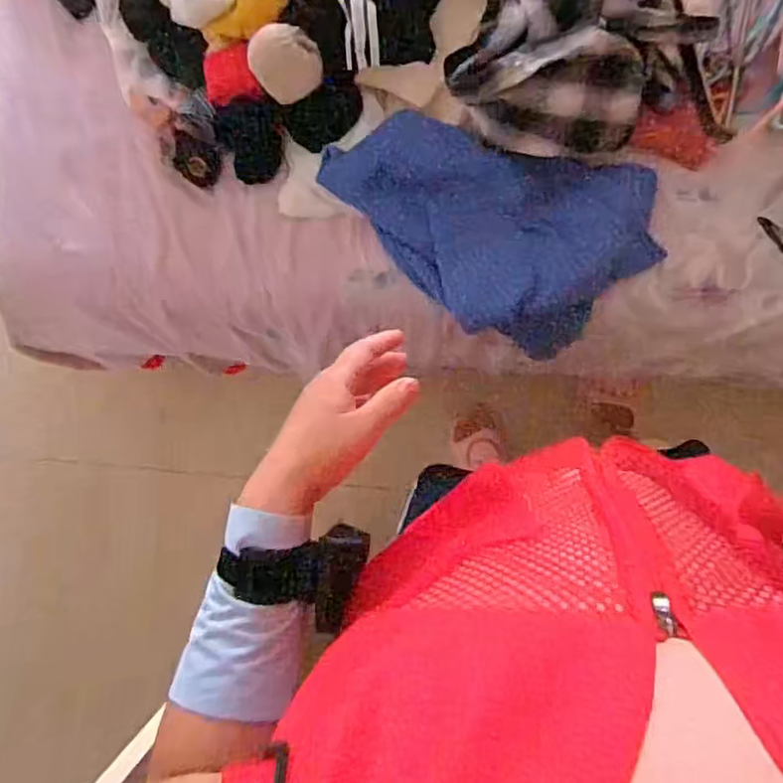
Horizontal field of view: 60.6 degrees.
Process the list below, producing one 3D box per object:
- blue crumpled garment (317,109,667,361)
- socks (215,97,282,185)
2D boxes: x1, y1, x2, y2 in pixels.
[{"bbox_3d":[0.151,-0.241,0.904,0.307,0.050,0.387,-37,103,19],"label":"blue crumpled garment"},{"bbox_3d":[-0.188,-0.336,0.904,0.083,0.041,0.099,-15,92,9],"label":"socks"}]

